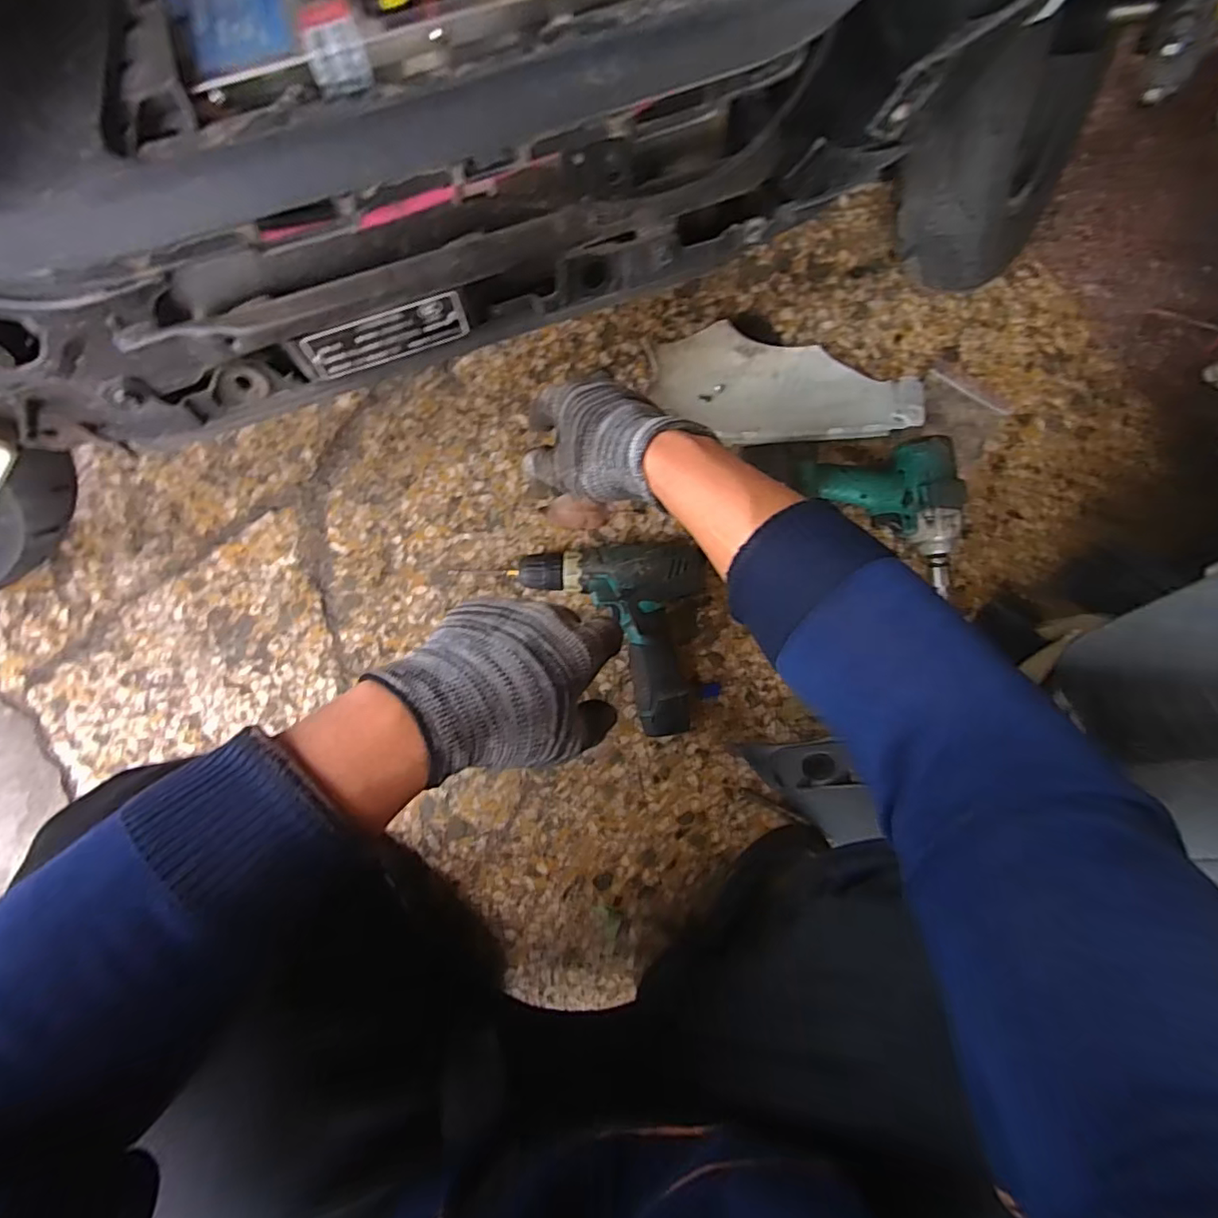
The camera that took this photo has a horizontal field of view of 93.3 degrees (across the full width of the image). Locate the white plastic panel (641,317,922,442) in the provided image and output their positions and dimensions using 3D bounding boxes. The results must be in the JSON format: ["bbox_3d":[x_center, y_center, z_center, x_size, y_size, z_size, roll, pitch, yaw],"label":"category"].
[{"bbox_3d":[0.180,-0.237,0.614,0.272,0.073,0.117,13,87,-2],"label":"white plastic panel"}]

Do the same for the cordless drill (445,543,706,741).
[{"bbox_3d":[-0.027,0.030,0.603,0.242,0.055,0.194,2,88,-4],"label":"cordless drill"}]

